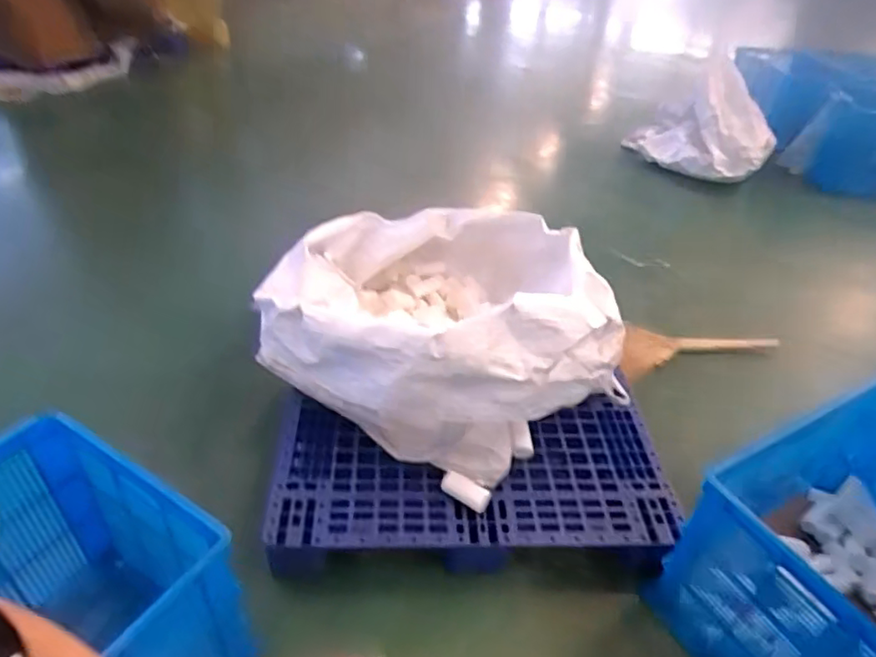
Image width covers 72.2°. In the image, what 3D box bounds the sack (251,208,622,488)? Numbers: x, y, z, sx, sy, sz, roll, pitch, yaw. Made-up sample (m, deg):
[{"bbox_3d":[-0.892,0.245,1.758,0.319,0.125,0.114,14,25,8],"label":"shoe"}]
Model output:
[{"bbox_3d":[0.017,-0.044,1.826,0.975,0.438,0.845,17,40,16],"label":"sack"}]

